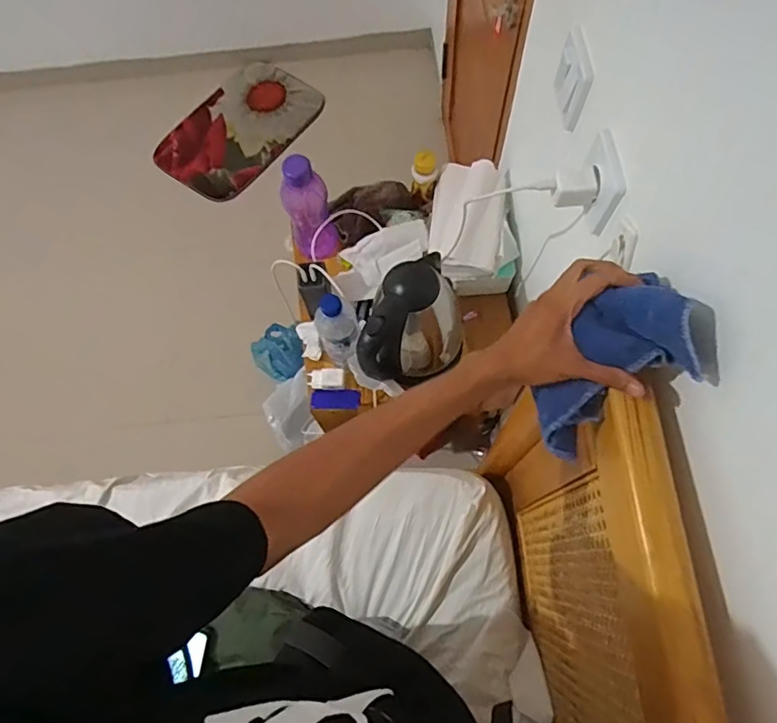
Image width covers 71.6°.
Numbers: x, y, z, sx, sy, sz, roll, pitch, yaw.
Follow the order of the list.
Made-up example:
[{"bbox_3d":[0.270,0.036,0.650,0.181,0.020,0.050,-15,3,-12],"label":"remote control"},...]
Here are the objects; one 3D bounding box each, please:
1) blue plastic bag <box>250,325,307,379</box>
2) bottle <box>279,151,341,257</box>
[{"bbox_3d":[-0.308,-0.020,1.498,0.126,0.157,0.088,-19,68,-5],"label":"blue plastic bag"},{"bbox_3d":[-0.138,-0.257,0.955,0.080,0.231,0.062,-17,68,-4],"label":"bottle"}]

